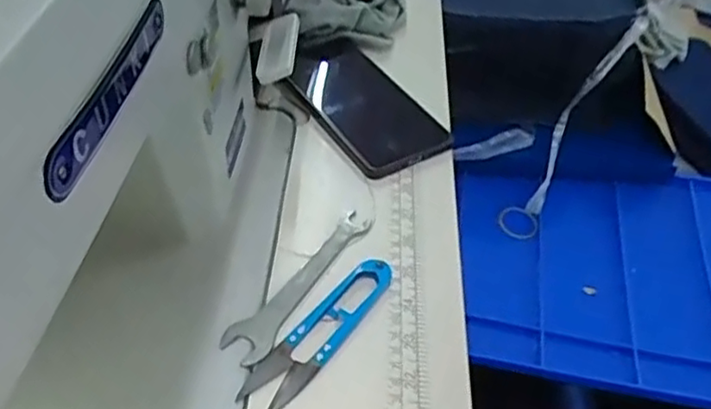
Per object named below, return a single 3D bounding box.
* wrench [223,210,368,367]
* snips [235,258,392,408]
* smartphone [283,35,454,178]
[{"bbox_3d":[-0.031,0.046,0.408,0.027,0.004,0.129,27,50,23],"label":"wrench"},{"bbox_3d":[-0.019,0.071,0.381,0.028,0.008,0.116,29,51,25],"label":"snips"},{"bbox_3d":[0.002,-0.085,0.534,0.081,0.015,0.164,-22,50,-22],"label":"smartphone"}]

